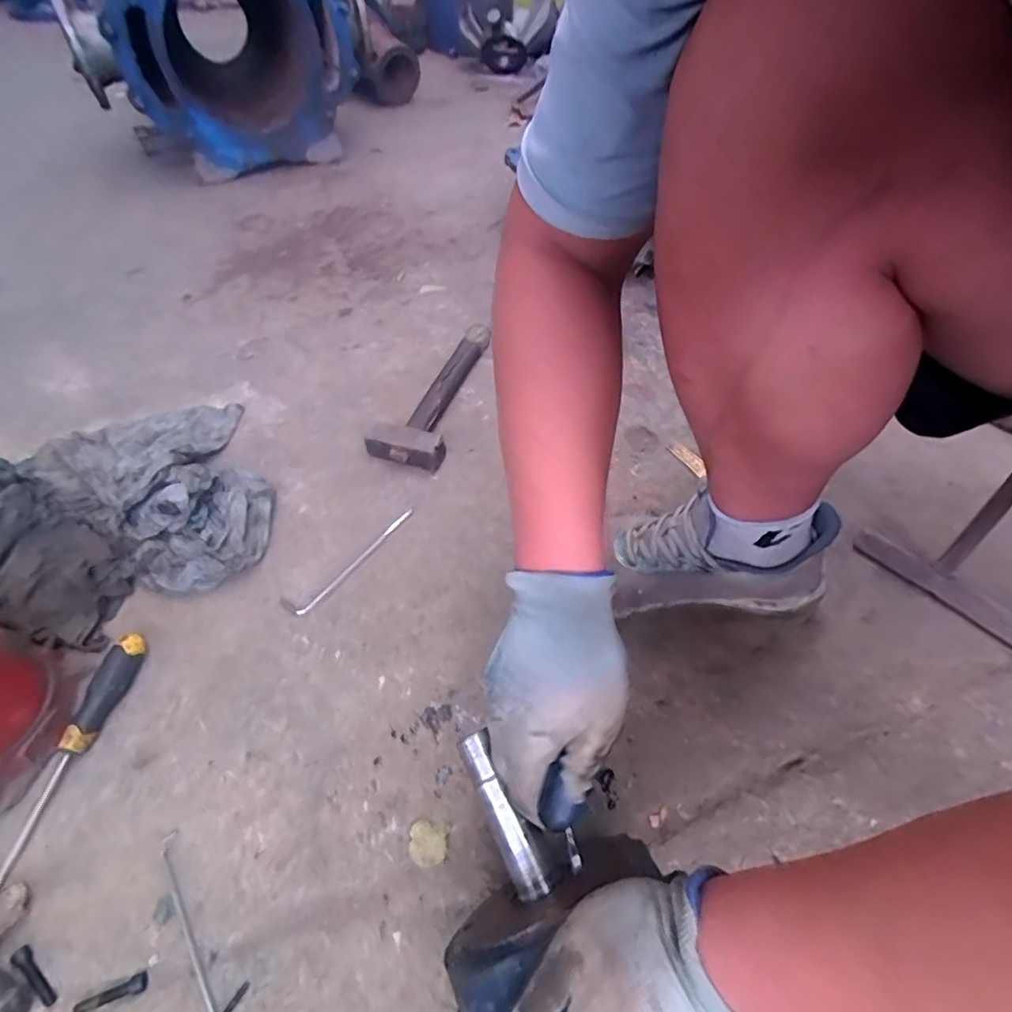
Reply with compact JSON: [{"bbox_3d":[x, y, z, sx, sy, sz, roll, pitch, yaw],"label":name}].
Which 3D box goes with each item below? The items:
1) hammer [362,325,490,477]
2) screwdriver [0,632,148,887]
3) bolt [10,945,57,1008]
[{"bbox_3d":[-0.102,-0.185,0.856,0.103,0.045,0.333,12,51,9],"label":"hammer"},{"bbox_3d":[-0.408,0.224,0.518,0.028,0.032,0.221,12,51,9],"label":"screwdriver"},{"bbox_3d":[-0.356,0.355,0.419,0.048,0.012,0.010,34,58,24],"label":"bolt"}]

